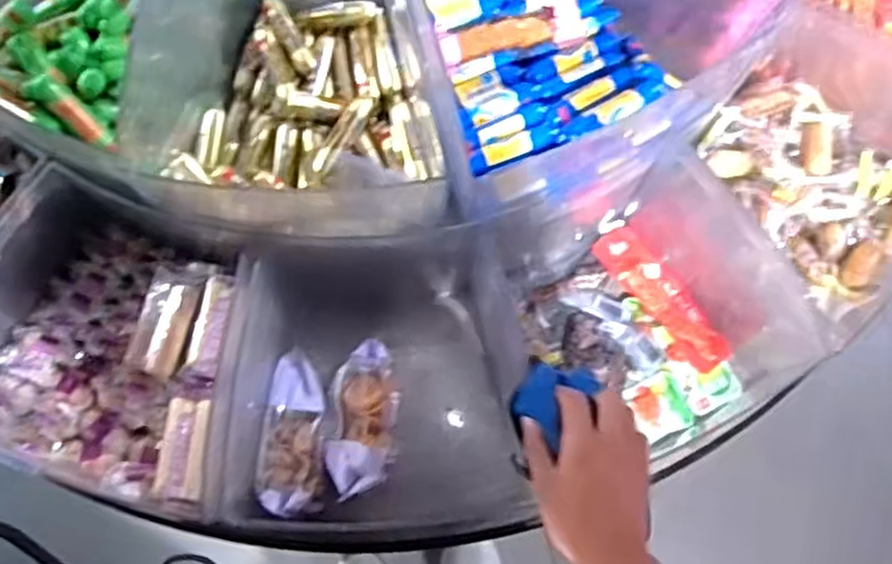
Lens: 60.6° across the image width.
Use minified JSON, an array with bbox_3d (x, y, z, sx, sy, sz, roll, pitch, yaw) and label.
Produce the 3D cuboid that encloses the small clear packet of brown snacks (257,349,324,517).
[{"bbox_3d":[-0.150,0.149,0.757,0.054,0.035,0.153,6,74,1],"label":"small clear packet of brown snacks"}]

